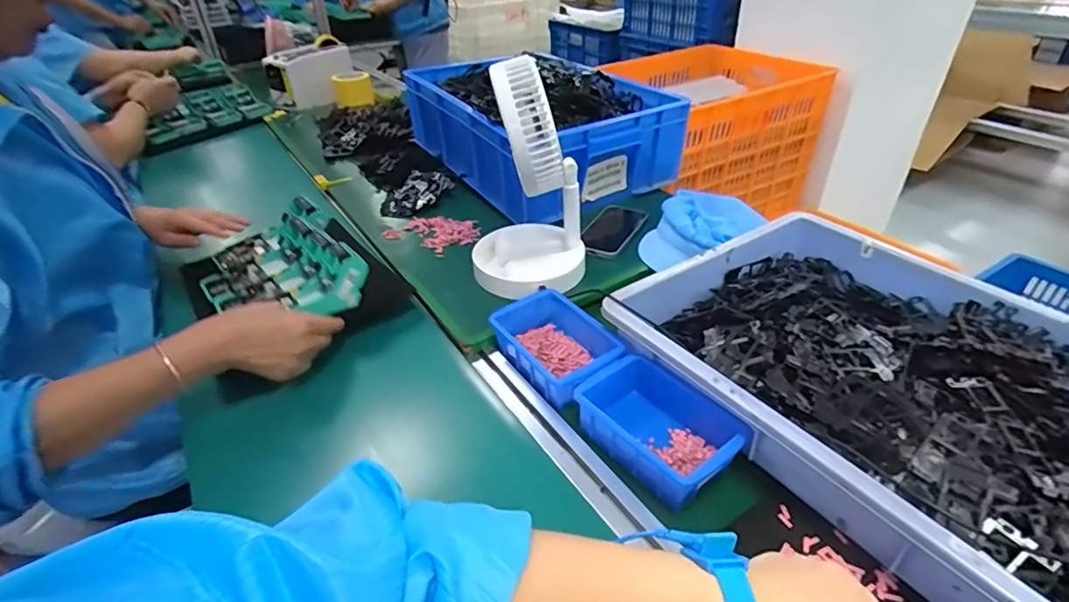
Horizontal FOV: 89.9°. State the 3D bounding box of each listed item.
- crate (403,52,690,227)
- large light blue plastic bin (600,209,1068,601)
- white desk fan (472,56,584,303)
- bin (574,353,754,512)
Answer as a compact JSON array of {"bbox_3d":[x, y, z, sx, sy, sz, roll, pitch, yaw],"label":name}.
[{"bbox_3d":[-0.004,-0.340,1.039,0.350,0.182,0.515,-25,41,-29],"label":"crate"},{"bbox_3d":[0.377,0.100,0.510,0.355,0.090,0.553,-22,40,-27],"label":"large light blue plastic bin"},{"bbox_3d":[-0.012,-0.153,0.690,0.155,0.283,0.156,-2,35,-1],"label":"white desk fan"},{"bbox_3d":[0.126,0.123,0.531,0.111,0.057,0.151,-27,42,-32],"label":"bin"}]

